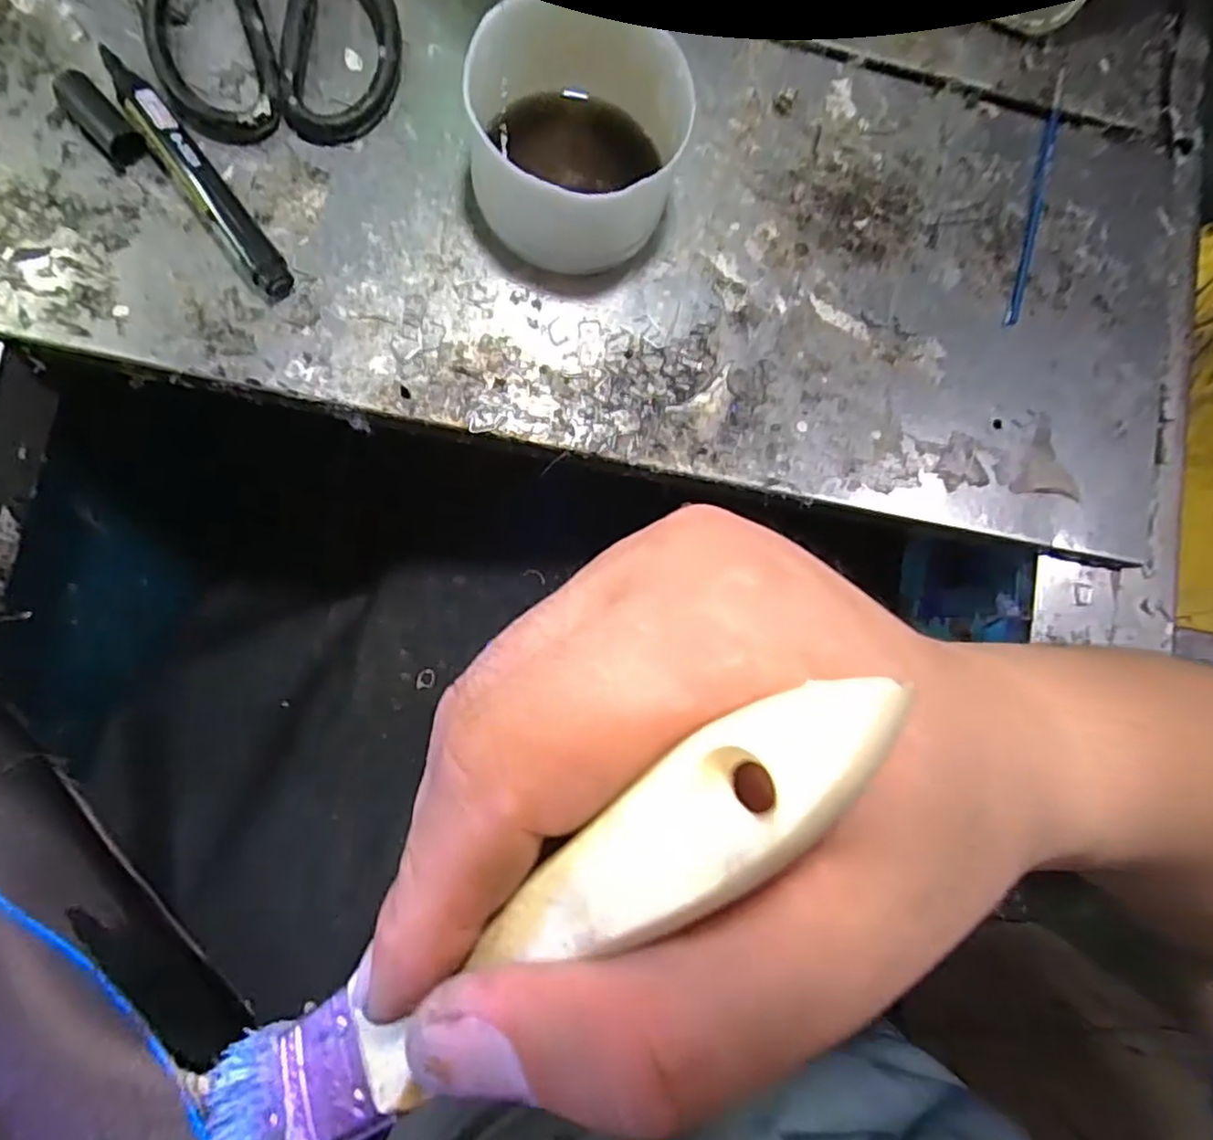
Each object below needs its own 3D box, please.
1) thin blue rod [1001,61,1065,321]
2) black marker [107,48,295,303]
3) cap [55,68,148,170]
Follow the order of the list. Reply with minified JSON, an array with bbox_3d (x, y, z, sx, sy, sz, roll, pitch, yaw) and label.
[{"bbox_3d":[0.235,-0.205,0.365,0.011,0.004,0.157,17,82,-6],"label":"thin blue rod"},{"bbox_3d":[-0.180,-0.174,0.294,0.018,0.018,0.123,-36,90,-10],"label":"black marker"},{"bbox_3d":[-0.218,-0.195,0.291,0.017,0.015,0.036,-44,91,-10],"label":"cap"}]

